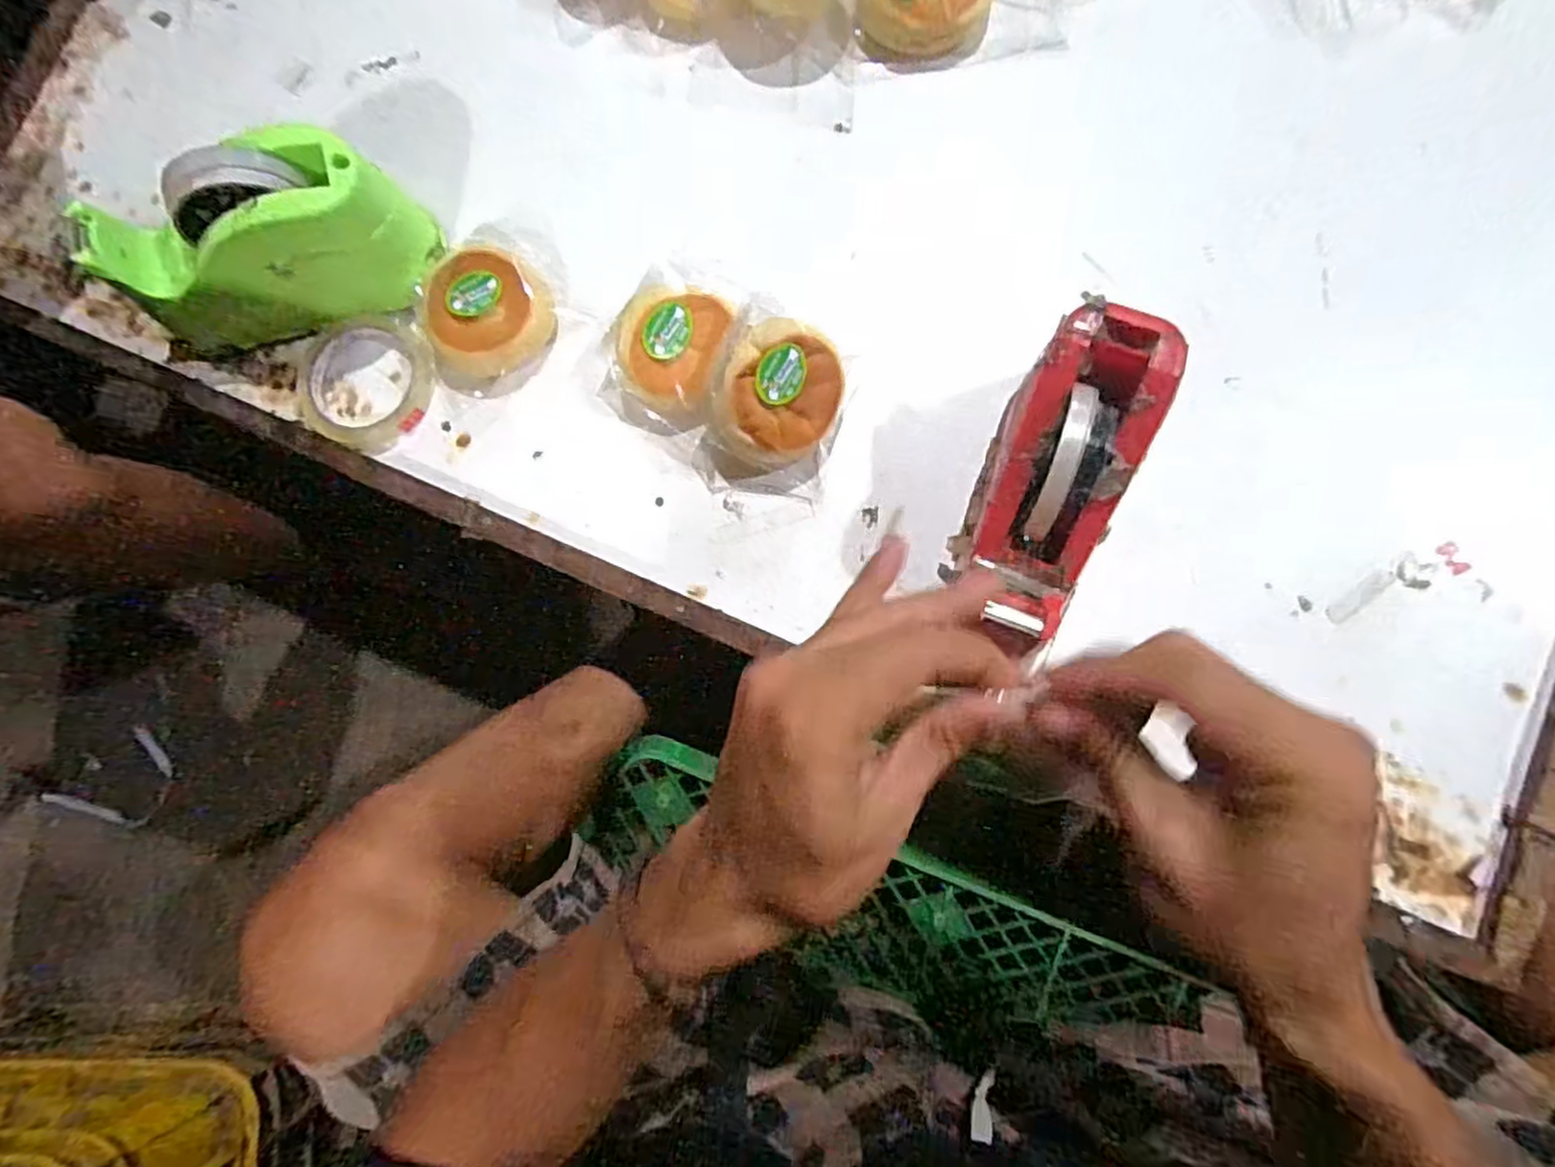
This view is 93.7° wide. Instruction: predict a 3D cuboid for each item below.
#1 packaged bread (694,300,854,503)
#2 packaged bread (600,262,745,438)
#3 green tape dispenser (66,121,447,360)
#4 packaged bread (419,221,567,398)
[{"bbox_3d":[-0.002,-0.122,0.486,0.088,0.058,0.123,17,83,7],"label":"packaged bread"},{"bbox_3d":[-0.075,-0.156,0.503,0.088,0.046,0.096,-1,82,4],"label":"packaged bread"},{"bbox_3d":[-0.342,-0.232,0.496,0.191,0.106,0.092,-15,81,2],"label":"green tape dispenser"},{"bbox_3d":[-0.201,-0.195,0.514,0.088,0.036,0.119,42,87,9],"label":"packaged bread"}]

